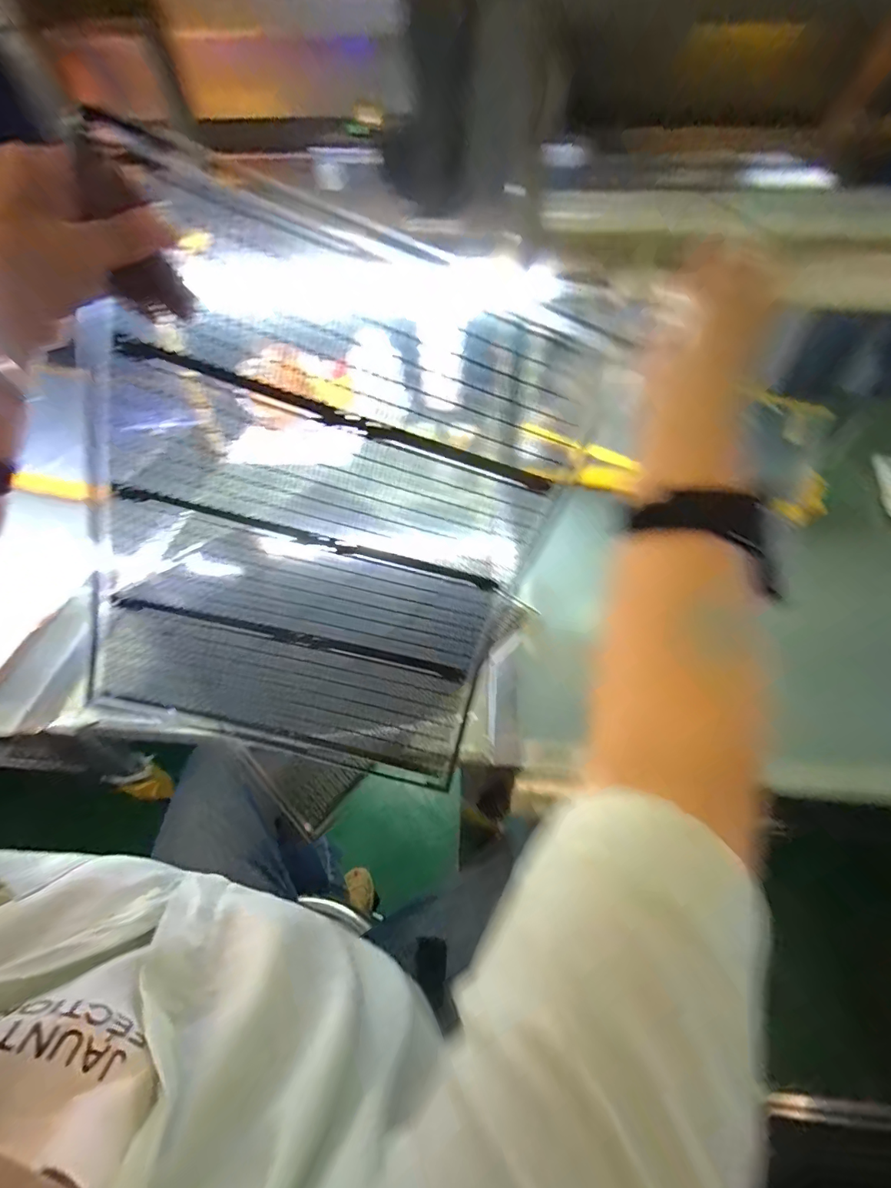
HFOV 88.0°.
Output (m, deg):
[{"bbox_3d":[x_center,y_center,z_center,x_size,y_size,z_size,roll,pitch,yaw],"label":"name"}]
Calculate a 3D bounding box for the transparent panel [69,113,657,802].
[{"bbox_3d":[-0.088,-0.039,0.379,0.358,0.440,0.049,13,29,-15],"label":"transparent panel"}]

